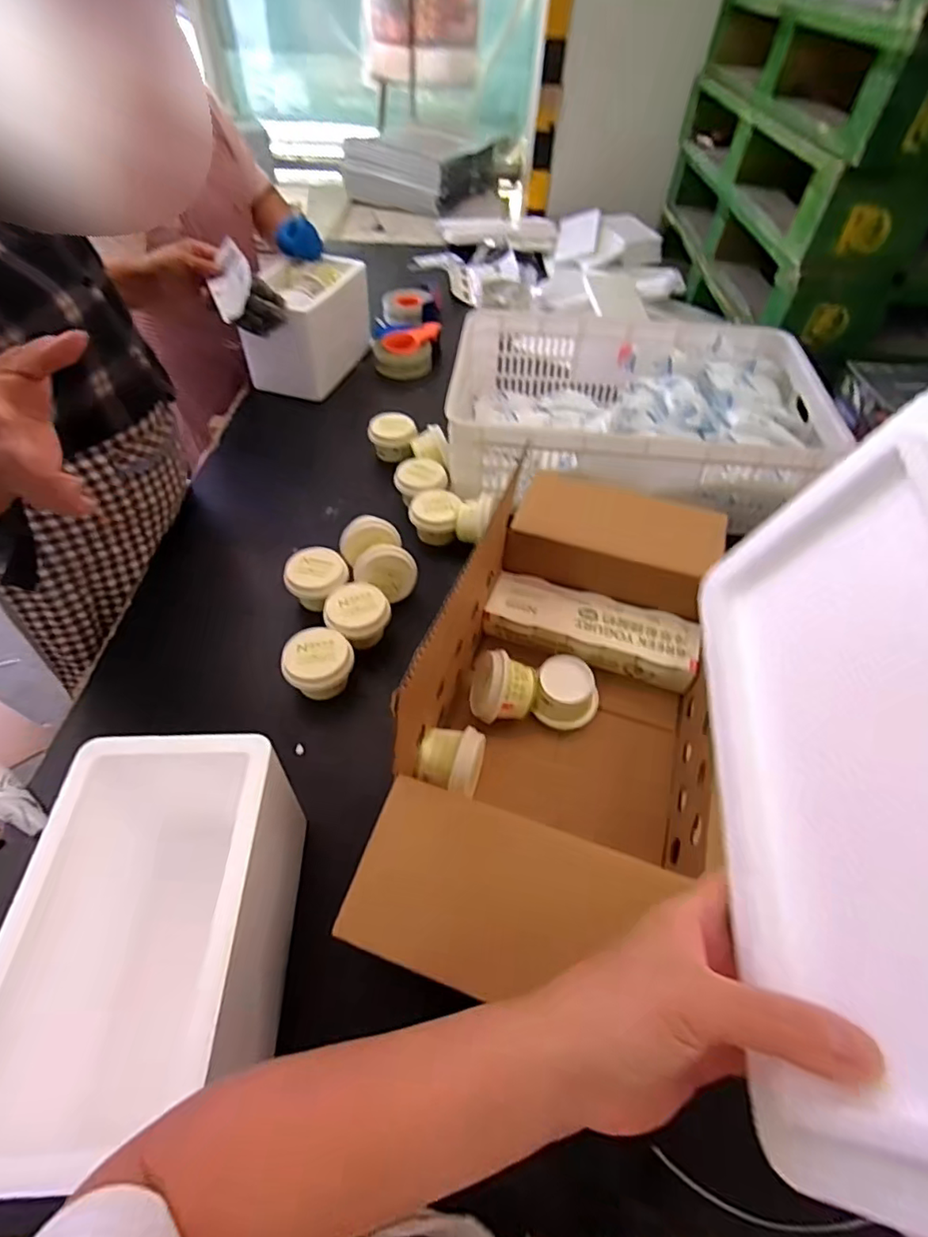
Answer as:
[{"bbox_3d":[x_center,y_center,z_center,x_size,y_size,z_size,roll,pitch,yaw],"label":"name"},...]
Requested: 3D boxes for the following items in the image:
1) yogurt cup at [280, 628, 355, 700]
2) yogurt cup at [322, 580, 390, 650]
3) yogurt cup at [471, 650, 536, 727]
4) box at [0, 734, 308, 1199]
[{"bbox_3d":[-0.187,0.058,0.727,0.081,0.053,0.076,2,50,-2],"label":"yogurt cup"},{"bbox_3d":[-0.146,-0.002,0.782,0.083,0.070,0.080,2,50,-2],"label":"yogurt cup"},{"bbox_3d":[0.044,0.090,0.689,0.079,0.084,0.076,13,51,8],"label":"yogurt cup"},{"bbox_3d":[-0.239,0.268,0.467,0.183,0.169,0.284,1,50,-3],"label":"box"}]

